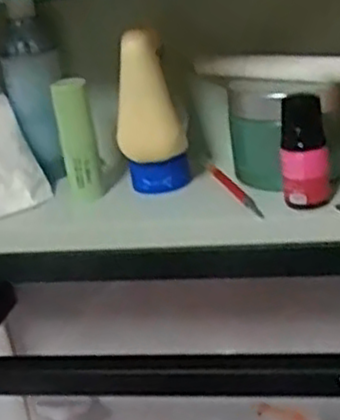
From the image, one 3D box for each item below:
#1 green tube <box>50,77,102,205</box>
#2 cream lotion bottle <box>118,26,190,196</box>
[{"bbox_3d":[-0.056,-0.040,0.460,0.020,0.076,0.016,-9,23,-4],"label":"green tube"},{"bbox_3d":[-0.012,-0.057,0.446,0.030,0.098,0.031,2,24,19],"label":"cream lotion bottle"}]

